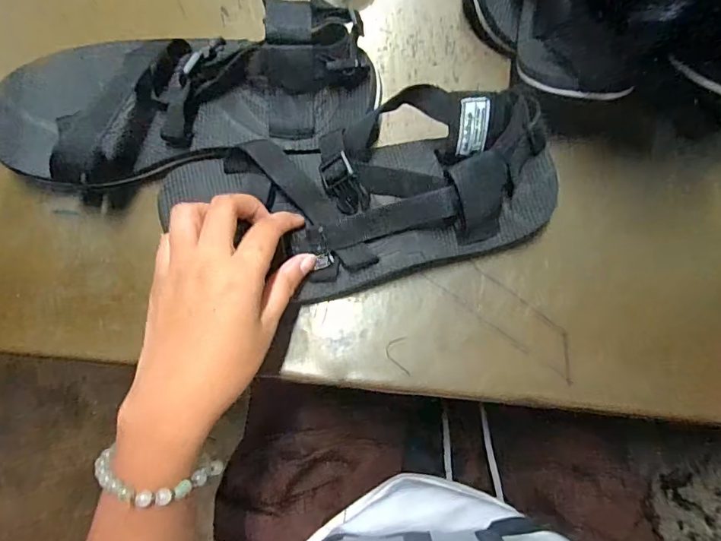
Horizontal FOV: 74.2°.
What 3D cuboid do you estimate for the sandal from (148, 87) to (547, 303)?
[{"bbox_3d":[0.004,-0.048,0.324,0.256,0.053,0.115,-7,81,-2],"label":"sandal"}]

